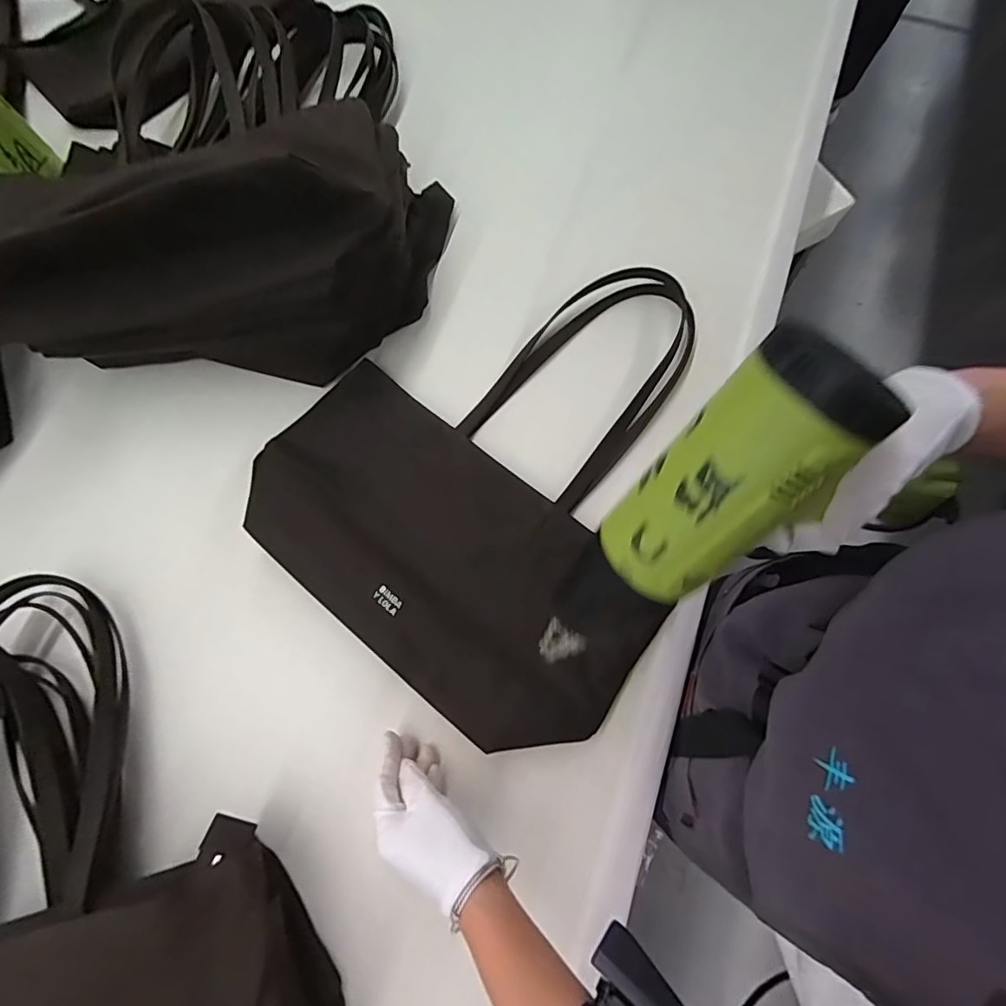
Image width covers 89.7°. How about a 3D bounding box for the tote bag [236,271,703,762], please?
[{"bbox_3d":[0.026,-0.054,0.514,0.405,0.030,0.477,40,80,10],"label":"tote bag"}]

